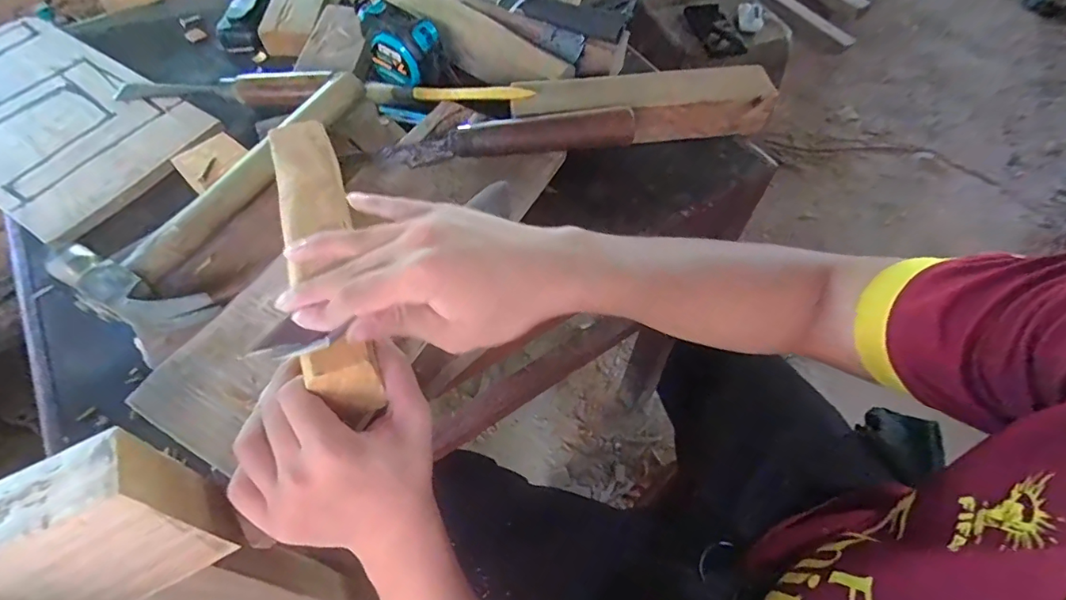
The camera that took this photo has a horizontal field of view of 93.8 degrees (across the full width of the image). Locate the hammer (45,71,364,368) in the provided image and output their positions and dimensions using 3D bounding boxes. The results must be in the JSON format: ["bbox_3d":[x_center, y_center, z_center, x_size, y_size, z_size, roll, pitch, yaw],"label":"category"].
[{"bbox_3d":[-0.223,-0.088,0.401,0.110,0.027,0.276,31,64,17],"label":"hammer"}]

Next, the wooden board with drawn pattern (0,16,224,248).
[{"bbox_3d":[-0.472,-0.179,0.484,0.315,0.017,0.171,30,64,16],"label":"wooden board with drawn pattern"}]

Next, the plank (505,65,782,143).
[{"bbox_3d":[0.104,-0.189,0.477,0.241,0.048,0.049,0,60,0],"label":"plank"}]

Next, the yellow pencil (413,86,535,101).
[{"bbox_3d":[-0.055,-0.187,0.452,0.117,0.011,0.008,9,59,20],"label":"yellow pencil"}]

